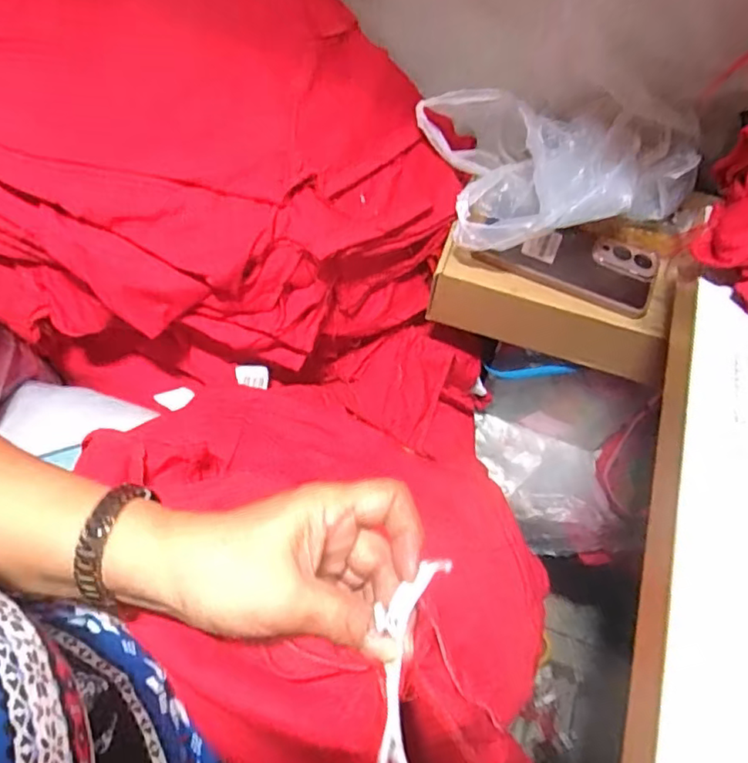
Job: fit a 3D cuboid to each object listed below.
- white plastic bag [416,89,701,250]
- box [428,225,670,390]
[{"bbox_3d":[0.166,-0.197,0.539,0.227,0.072,0.164,-9,59,-10],"label":"white plastic bag"},{"bbox_3d":[0.184,-0.089,0.578,0.237,0.089,0.111,19,58,7],"label":"box"}]

